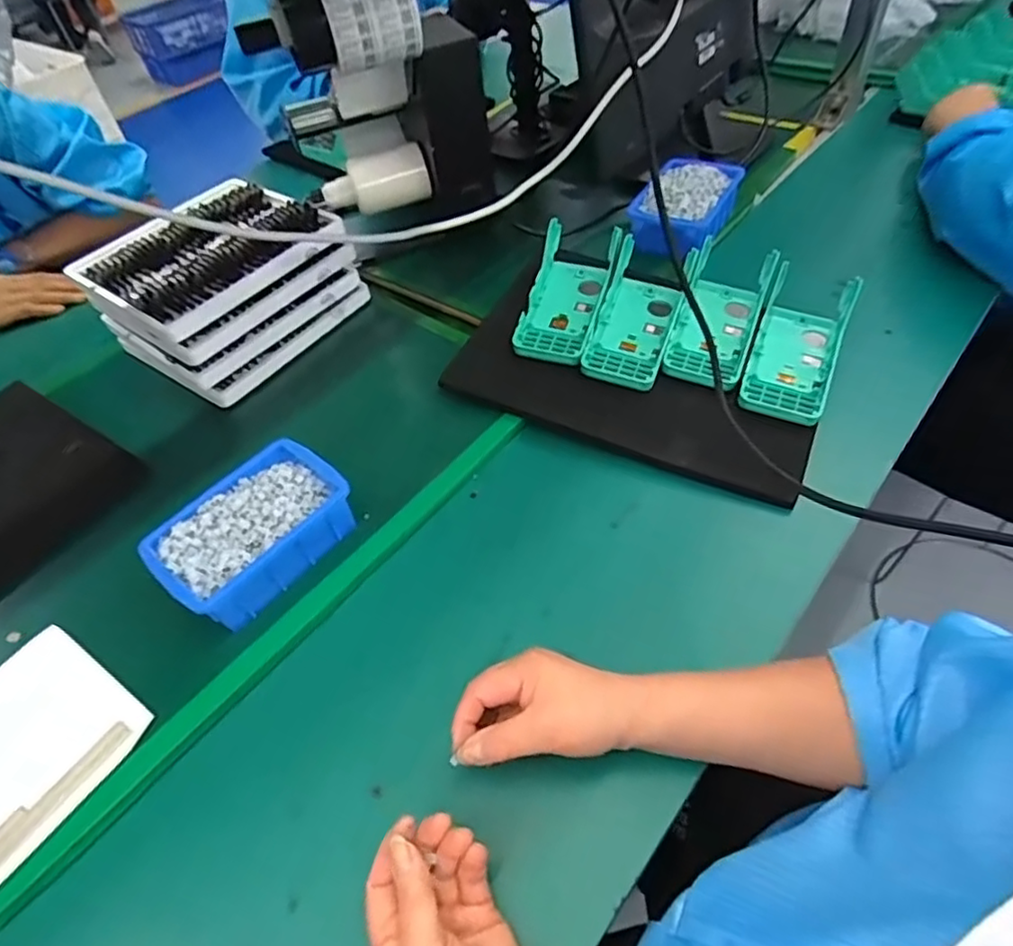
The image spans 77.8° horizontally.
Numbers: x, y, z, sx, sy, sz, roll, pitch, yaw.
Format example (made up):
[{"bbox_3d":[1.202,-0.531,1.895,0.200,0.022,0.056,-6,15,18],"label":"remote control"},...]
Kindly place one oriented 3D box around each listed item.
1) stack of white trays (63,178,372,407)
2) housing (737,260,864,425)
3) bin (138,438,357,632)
[{"bbox_3d":[-0.307,-0.204,0.700,0.194,0.125,0.228,29,59,29],"label":"stack of white trays"},{"bbox_3d":[0.282,-0.123,0.606,0.079,0.047,0.165,15,53,21],"label":"housing"},{"bbox_3d":[-0.205,0.053,0.521,0.102,0.064,0.149,29,59,30],"label":"bin"}]

